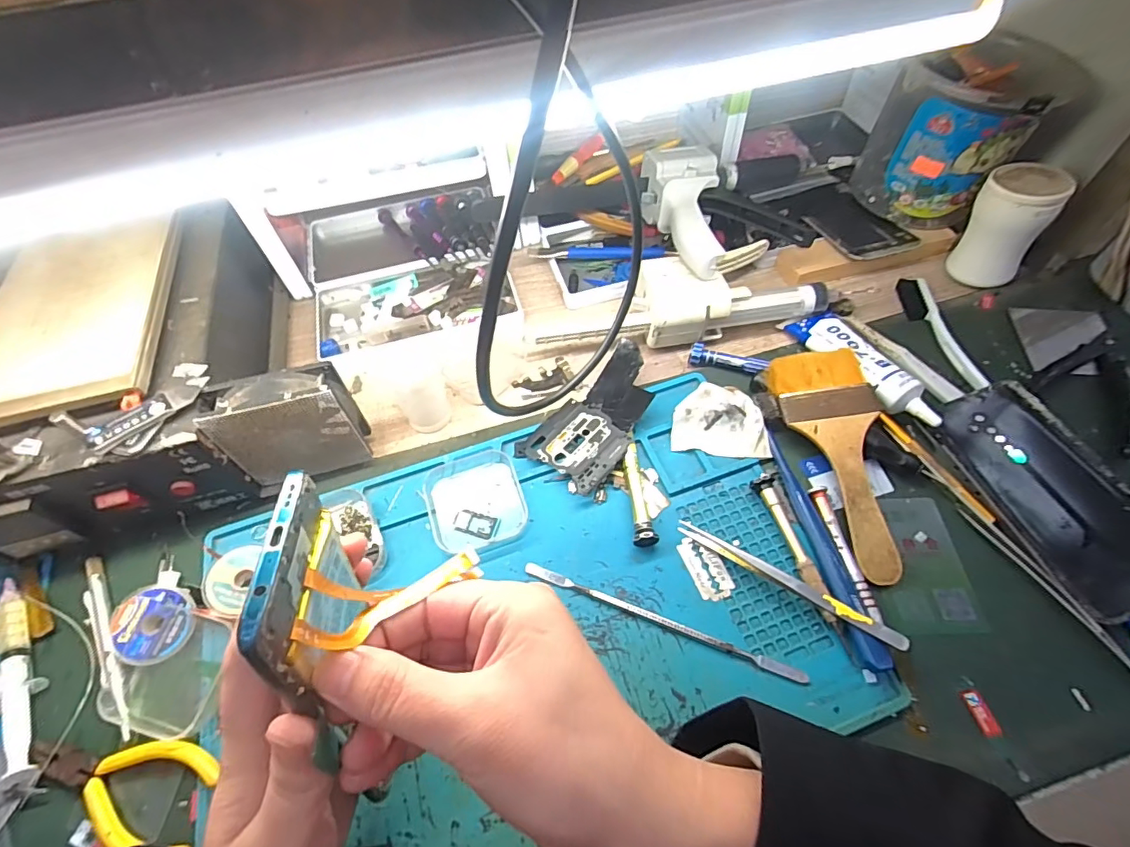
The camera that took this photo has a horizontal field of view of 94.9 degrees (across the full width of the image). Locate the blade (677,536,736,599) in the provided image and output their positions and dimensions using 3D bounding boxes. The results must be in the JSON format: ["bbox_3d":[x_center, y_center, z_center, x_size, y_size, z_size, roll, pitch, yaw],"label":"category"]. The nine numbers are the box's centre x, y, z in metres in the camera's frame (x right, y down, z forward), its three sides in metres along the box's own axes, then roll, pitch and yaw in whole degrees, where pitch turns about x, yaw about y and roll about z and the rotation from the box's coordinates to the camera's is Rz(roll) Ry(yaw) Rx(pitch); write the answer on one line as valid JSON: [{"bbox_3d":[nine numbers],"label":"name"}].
[{"bbox_3d":[0.090,0.090,0.329,0.024,0.004,0.042,-20,59,-9],"label":"blade"}]

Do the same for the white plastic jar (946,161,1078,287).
[{"bbox_3d":[0.360,-0.163,0.425,0.057,0.085,0.048,38,67,23],"label":"white plastic jar"}]

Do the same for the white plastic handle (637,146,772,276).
[{"bbox_3d":[0.119,-0.181,0.446,0.081,0.048,0.150,-15,58,-7],"label":"white plastic handle"}]

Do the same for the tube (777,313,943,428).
[{"bbox_3d":[0.224,-0.046,0.391,0.048,0.024,0.127,-16,58,-7],"label":"tube"}]

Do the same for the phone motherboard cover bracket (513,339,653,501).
[{"bbox_3d":[0.028,-0.004,0.381,0.114,0.022,0.066,-40,64,-20],"label":"phone motherboard cover bracket"}]

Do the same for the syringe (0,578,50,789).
[{"bbox_3d":[-0.327,0.149,0.310,0.015,0.012,0.128,-29,61,-14],"label":"syringe"}]

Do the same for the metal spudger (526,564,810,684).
[{"bbox_3d":[0.055,0.117,0.311,0.170,0.007,0.007,18,61,14],"label":"metal spudger"}]

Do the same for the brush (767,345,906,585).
[{"bbox_3d":[0.191,0.021,0.351,0.063,0.024,0.160,-7,58,-1],"label":"brush"}]

